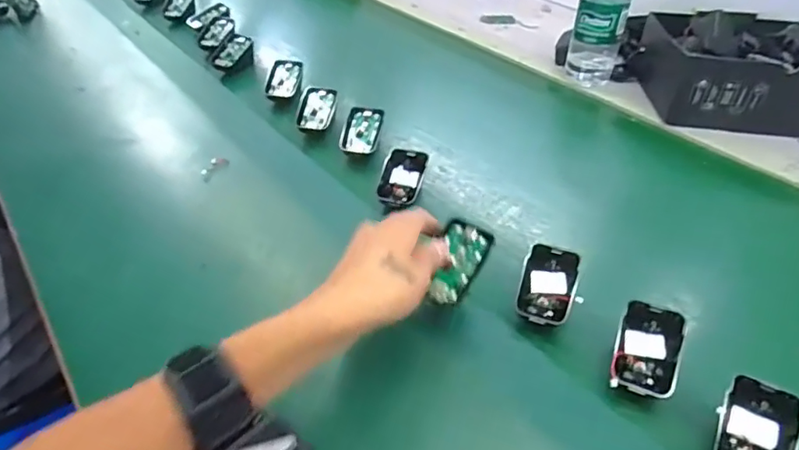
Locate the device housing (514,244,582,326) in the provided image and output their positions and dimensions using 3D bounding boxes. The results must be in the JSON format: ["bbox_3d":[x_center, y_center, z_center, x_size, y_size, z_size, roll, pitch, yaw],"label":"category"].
[{"bbox_3d":[0.124,0.050,0.451,0.045,0.013,0.067,14,68,17],"label":"device housing"}]

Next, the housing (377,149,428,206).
[{"bbox_3d":[0.003,-0.051,0.565,0.043,0.010,0.065,20,70,-5],"label":"housing"}]

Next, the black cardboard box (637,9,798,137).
[{"bbox_3d":[0.466,-0.200,0.711,0.259,0.091,0.179,8,41,8],"label":"black cardboard box"}]

